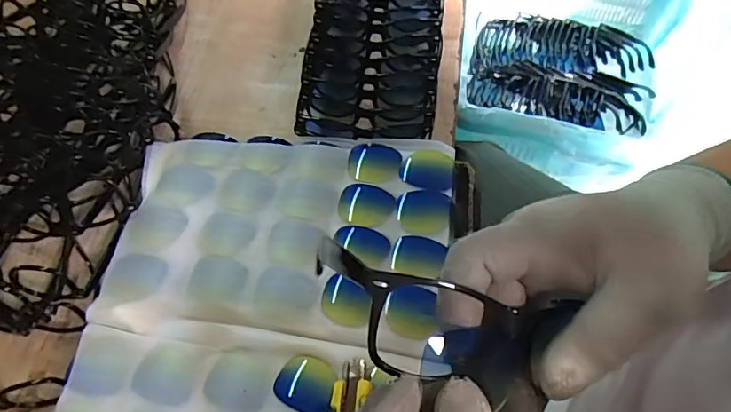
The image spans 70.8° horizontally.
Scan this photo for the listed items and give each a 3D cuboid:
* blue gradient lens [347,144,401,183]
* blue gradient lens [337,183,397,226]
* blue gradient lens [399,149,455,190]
[{"bbox_3d":[0.008,-0.042,0.501,0.050,0.006,0.043,6,61,5],"label":"blue gradient lens"},{"bbox_3d":[0.000,0.000,0.483,0.052,0.008,0.042,13,62,8],"label":"blue gradient lens"},{"bbox_3d":[0.059,-0.035,0.488,0.050,0.008,0.040,4,61,4],"label":"blue gradient lens"}]

